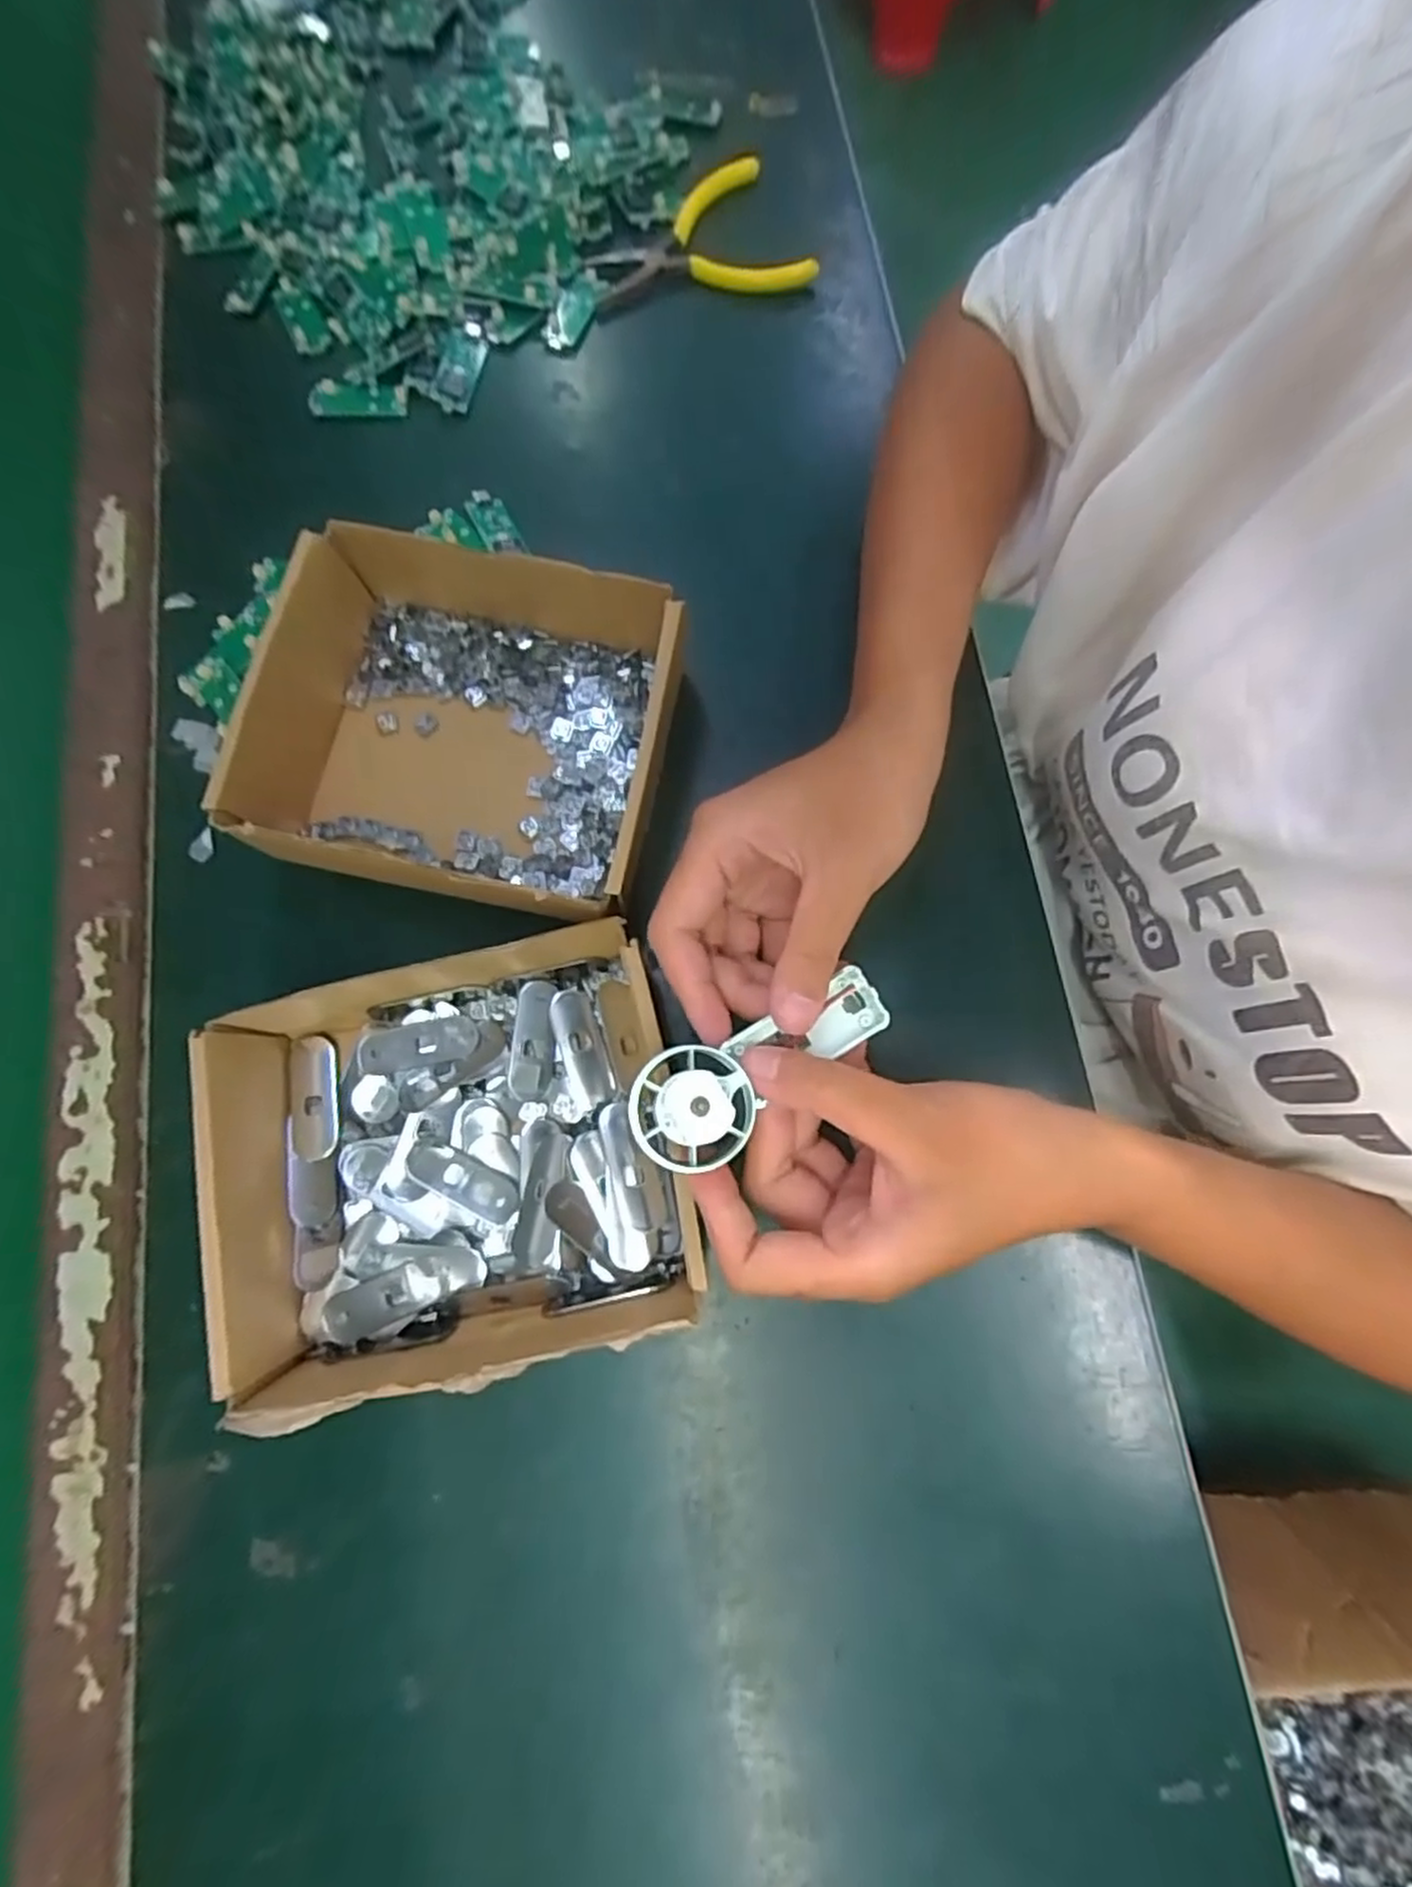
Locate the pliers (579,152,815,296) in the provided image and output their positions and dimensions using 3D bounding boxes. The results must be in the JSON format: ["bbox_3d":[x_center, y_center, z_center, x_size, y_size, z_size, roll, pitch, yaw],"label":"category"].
[{"bbox_3d":[-0.007,-0.382,0.408,0.114,0.014,0.079,-21,78,-4],"label":"pliers"}]

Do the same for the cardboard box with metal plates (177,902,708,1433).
[{"bbox_3d":[-0.096,0.075,0.287,0.161,0.053,0.154,-11,77,-2],"label":"cardboard box with metal plates"}]

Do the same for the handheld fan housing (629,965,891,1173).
[{"bbox_3d":[0.020,0.040,0.245,0.092,0.021,0.036,-24,77,-24],"label":"handheld fan housing"}]

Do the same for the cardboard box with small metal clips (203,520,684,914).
[{"bbox_3d":[-0.108,-0.097,0.325,0.174,0.049,0.144,12,77,3],"label":"cardboard box with small metal clips"}]

